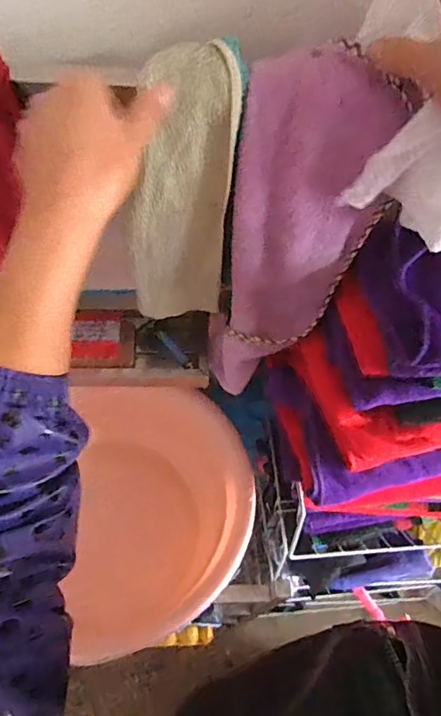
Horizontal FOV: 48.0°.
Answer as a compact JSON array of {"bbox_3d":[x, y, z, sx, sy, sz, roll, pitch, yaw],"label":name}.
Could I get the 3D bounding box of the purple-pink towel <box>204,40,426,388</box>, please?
[{"bbox_3d":[0.061,-0.091,0.429,0.109,0.301,0.056,20,43,8],"label":"purple-pink towel"}]

